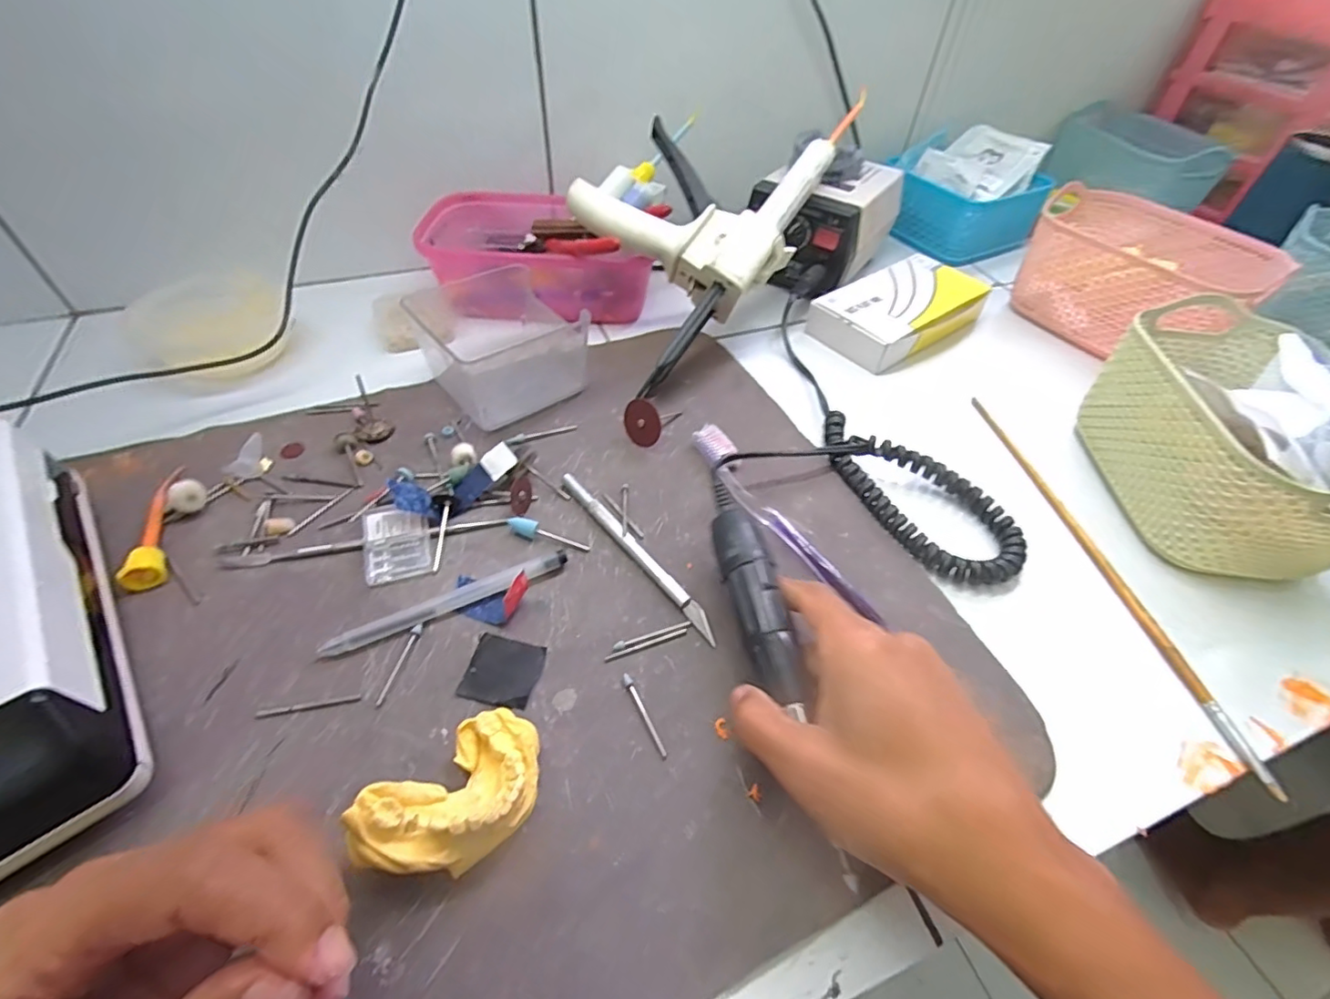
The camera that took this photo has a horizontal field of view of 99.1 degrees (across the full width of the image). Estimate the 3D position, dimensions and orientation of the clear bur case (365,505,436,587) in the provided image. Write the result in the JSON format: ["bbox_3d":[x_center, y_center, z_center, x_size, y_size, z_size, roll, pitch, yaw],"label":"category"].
[{"bbox_3d":[-0.149,0.023,0.315,0.034,0.011,0.043,-14,51,-15],"label":"clear bur case"}]

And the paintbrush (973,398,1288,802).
[{"bbox_3d":[0.256,0.030,0.342,0.011,0.006,0.272,-6,49,-8],"label":"paintbrush"}]

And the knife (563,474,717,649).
[{"bbox_3d":[-0.017,0.029,0.323,0.009,0.008,0.136,-32,57,-27],"label":"knife"}]

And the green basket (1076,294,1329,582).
[{"bbox_3d":[0.346,-0.036,0.351,0.120,0.088,0.168,-3,49,-6],"label":"green basket"}]

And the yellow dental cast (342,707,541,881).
[{"bbox_3d":[-0.081,0.119,0.225,0.044,0.031,0.071,36,56,26],"label":"yellow dental cast"}]

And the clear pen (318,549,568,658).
[{"bbox_3d":[-0.111,0.053,0.295,0.123,0.008,0.010,-21,53,-20],"label":"clear pen"}]

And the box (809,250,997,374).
[{"bbox_3d":[0.202,-0.162,0.485,0.156,0.026,0.084,-29,56,-26],"label":"box"}]

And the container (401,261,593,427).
[{"bbox_3d":[-0.121,-0.117,0.411,0.095,0.057,0.120,-30,56,-26],"label":"container"}]

